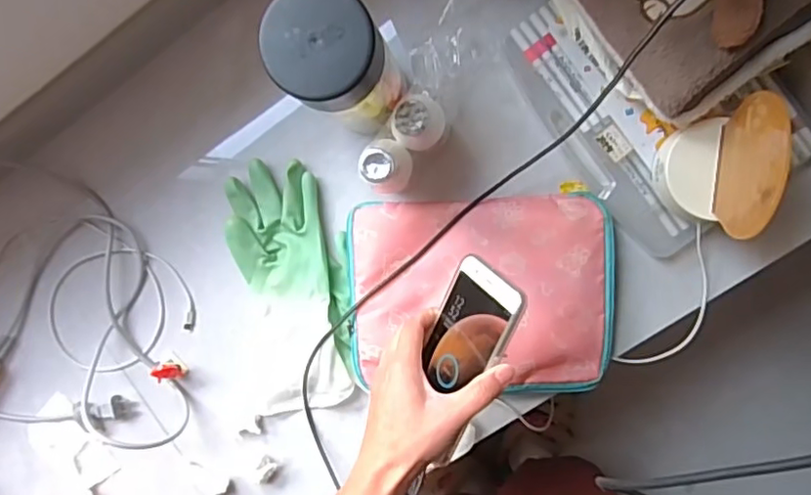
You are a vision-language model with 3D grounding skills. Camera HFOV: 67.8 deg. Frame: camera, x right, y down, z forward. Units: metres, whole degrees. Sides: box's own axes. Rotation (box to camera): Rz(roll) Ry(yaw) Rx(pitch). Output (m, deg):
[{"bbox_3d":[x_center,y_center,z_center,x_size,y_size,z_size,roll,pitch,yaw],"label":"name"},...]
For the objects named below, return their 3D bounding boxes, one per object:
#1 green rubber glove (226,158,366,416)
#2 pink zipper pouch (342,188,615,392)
[{"bbox_3d":[-0.120,0.048,0.671,0.122,0.024,0.271,-7,95,7],"label":"green rubber glove"},{"bbox_3d":[0.078,0.054,0.637,0.273,0.027,0.206,-2,95,6],"label":"pink zipper pouch"}]

